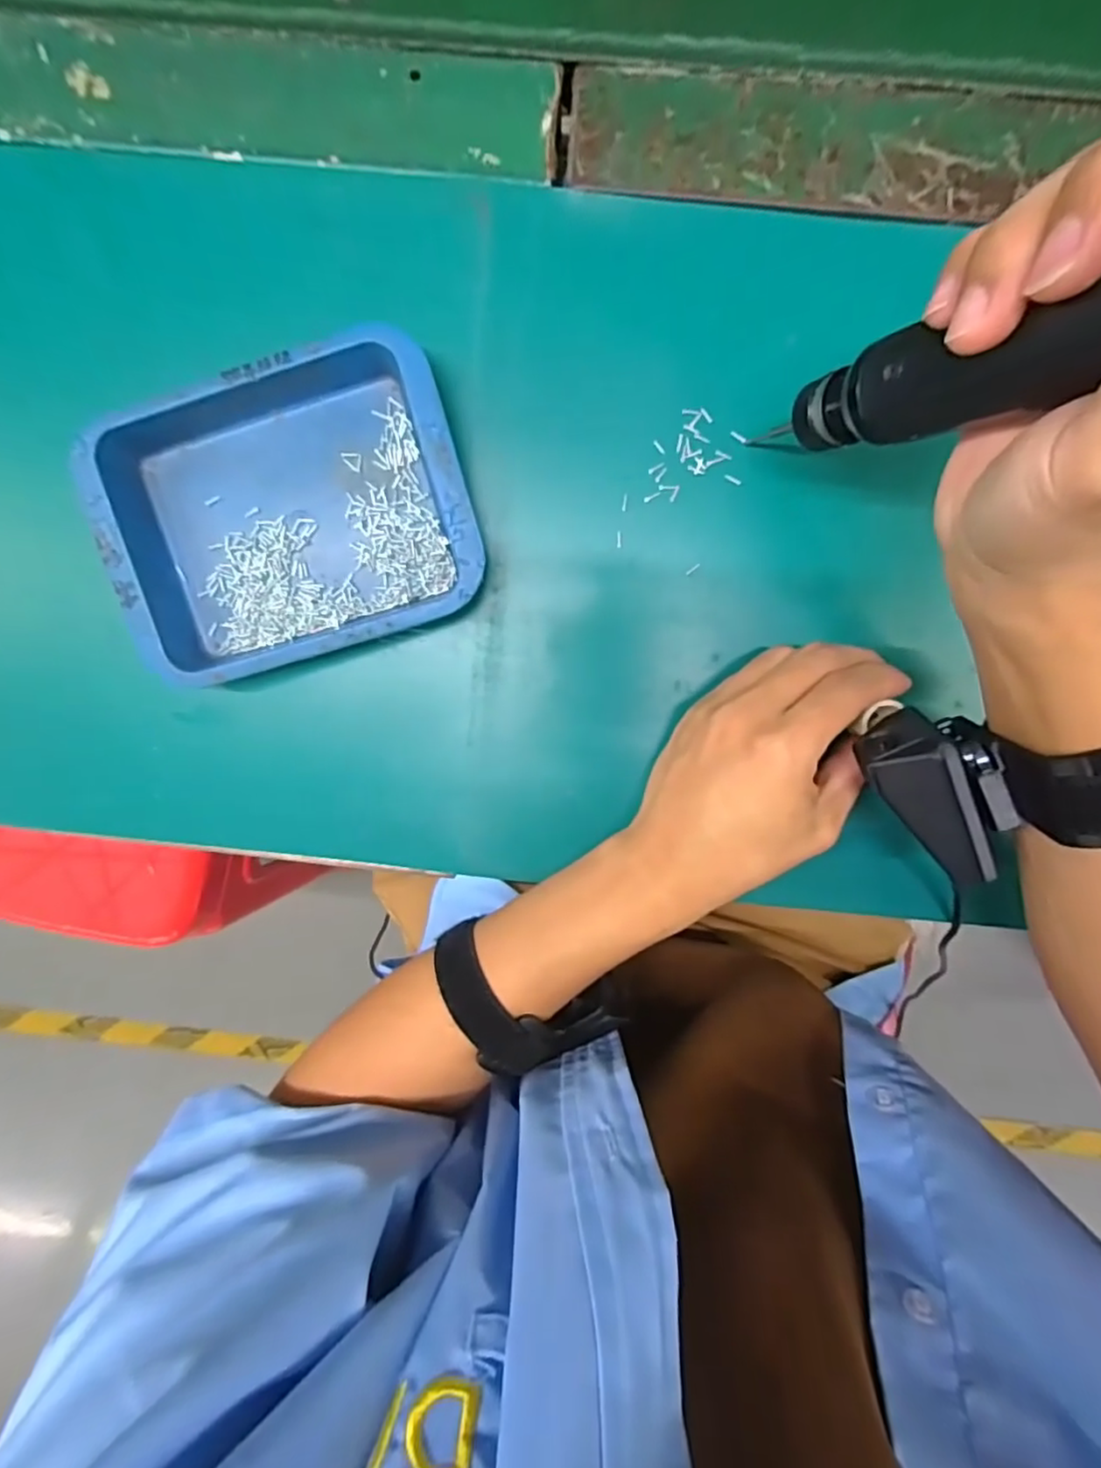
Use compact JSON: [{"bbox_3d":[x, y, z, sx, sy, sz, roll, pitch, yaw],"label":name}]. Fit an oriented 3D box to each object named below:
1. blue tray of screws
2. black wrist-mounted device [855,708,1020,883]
[{"bbox_3d":[-0.114,-0.093,0.282,0.155,0.029,0.117,-16,96,3],"label":"blue tray of screws"},{"bbox_3d":[0.146,0.028,0.239,0.034,0.024,0.071,-31,104,5],"label":"black wrist-mounted device"}]

